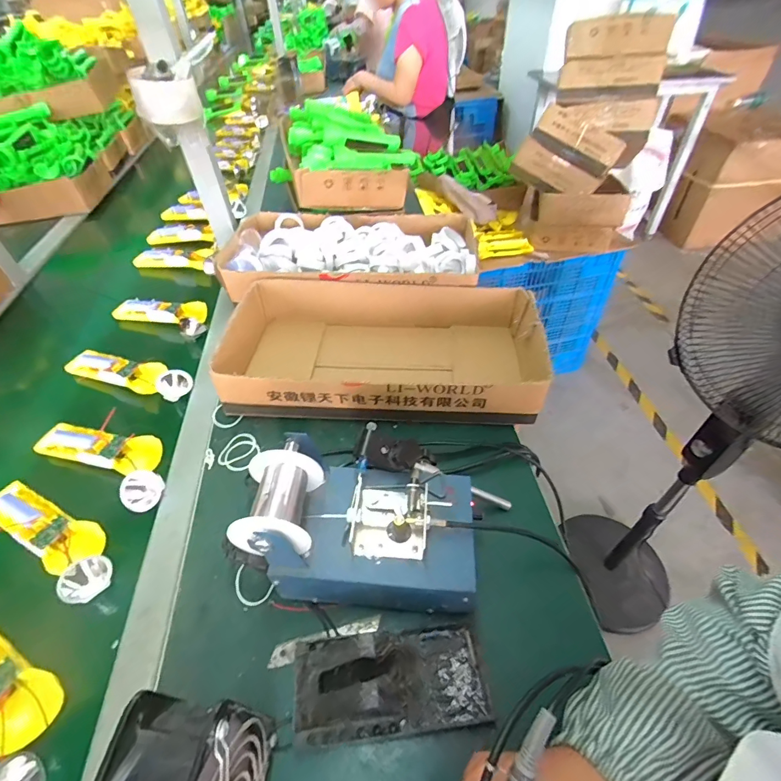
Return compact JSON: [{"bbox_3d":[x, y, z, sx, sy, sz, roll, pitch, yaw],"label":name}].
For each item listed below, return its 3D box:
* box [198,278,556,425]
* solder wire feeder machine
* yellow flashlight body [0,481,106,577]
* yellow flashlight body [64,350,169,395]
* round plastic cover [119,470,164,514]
[{"bbox_3d":[-0.005,-0.062,0.592,0.411,0.088,0.226,0,47,2],"label":"box"},{"bbox_3d":[-0.005,0.115,0.393,0.232,0.125,0.146,2,47,4],"label":"solder wire feeder machine"},{"bbox_3d":[-0.373,0.143,0.446,0.157,0.023,0.052,22,51,21],"label":"yellow flashlight body"},{"bbox_3d":[-0.401,-0.032,0.615,0.172,0.023,0.053,16,49,16],"label":"yellow flashlight body"},{"bbox_3d":[-0.284,0.113,0.473,0.043,0.046,0.014,-22,22,-29],"label":"round plastic cover"}]

